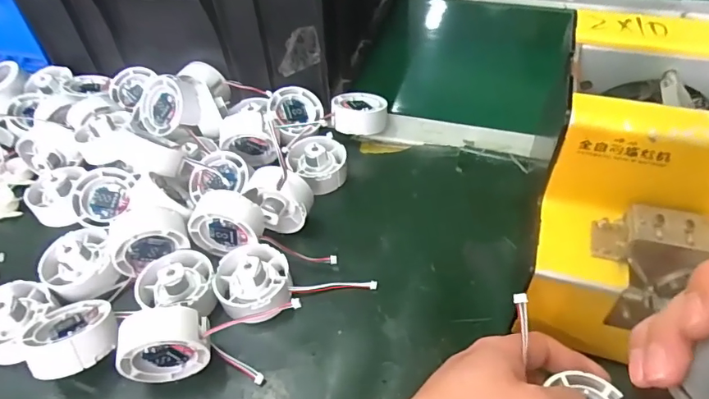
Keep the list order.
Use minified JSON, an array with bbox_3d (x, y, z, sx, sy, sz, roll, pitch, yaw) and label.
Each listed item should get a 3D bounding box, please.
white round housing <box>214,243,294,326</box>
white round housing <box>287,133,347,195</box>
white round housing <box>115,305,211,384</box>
[{"bbox_3d":[-0.075,0.058,0.348,0.053,0.028,0.060,-17,48,-12],"label":"white round housing"},{"bbox_3d":[-0.033,-0.034,0.435,0.051,0.033,0.053,-2,47,2],"label":"white round housing"},{"bbox_3d":[-0.120,0.094,0.303,0.052,0.058,0.023,-10,47,-6],"label":"white round housing"}]

